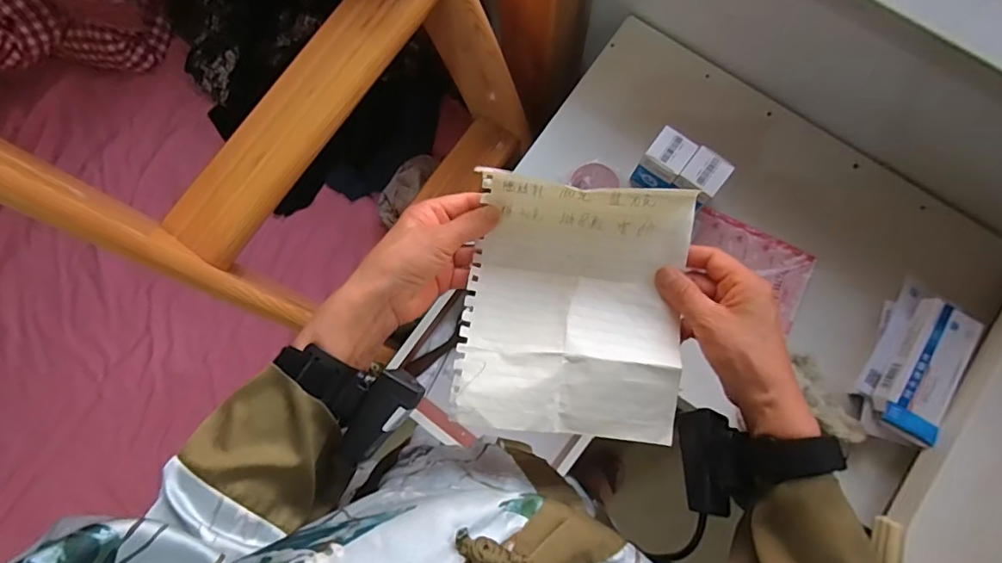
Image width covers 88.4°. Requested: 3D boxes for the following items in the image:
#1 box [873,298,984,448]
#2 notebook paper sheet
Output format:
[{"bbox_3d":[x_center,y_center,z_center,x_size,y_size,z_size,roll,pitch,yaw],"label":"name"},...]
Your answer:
[{"bbox_3d":[0.488,0.099,0.593,0.069,0.031,0.159,31,81,6],"label":"box"},{"bbox_3d":[0.057,0.018,0.402,0.163,0.026,0.194,8,80,2],"label":"notebook paper sheet"}]

